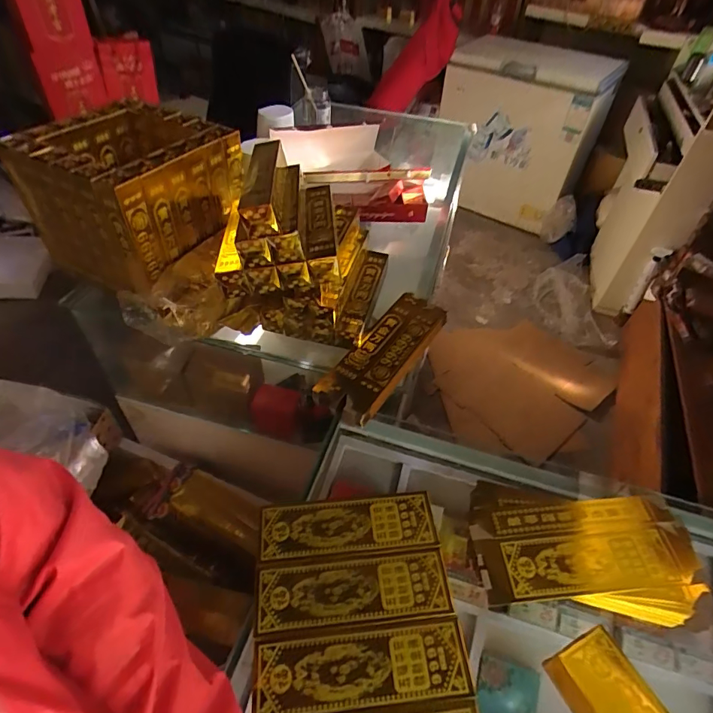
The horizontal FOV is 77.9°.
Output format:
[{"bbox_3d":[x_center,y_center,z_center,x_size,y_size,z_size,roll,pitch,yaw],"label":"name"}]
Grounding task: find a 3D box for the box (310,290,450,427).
[{"bbox_3d":[0.050,-0.004,0.715,0.100,0.040,0.279,30,52,23],"label":"box"}]

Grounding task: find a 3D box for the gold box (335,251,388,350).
[{"bbox_3d":[0.012,-0.109,0.778,0.047,0.037,0.233,12,47,8],"label":"gold box"}]

